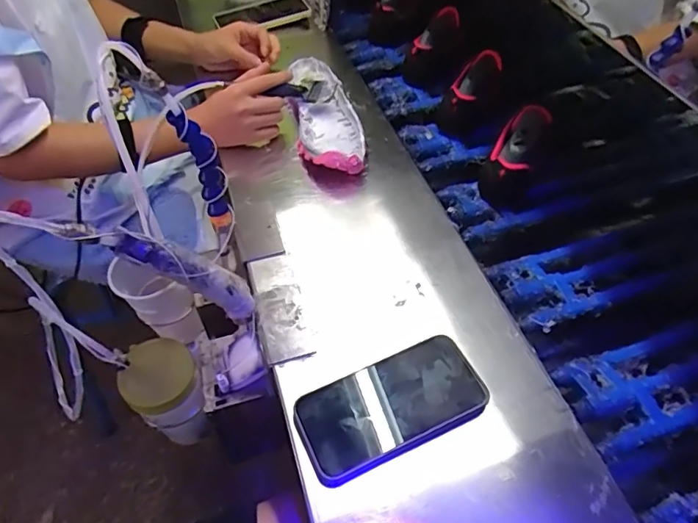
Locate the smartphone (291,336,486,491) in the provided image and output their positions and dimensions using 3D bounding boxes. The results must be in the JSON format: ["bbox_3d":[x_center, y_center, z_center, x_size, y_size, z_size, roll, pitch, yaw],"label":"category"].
[{"bbox_3d":[0.036,0.125,0.451,0.161,0.016,0.080,-23,53,-16],"label":"smartphone"}]

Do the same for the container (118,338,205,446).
[{"bbox_3d":[-0.191,0.145,0.553,0.071,0.118,0.074,-29,55,-20],"label":"container"}]

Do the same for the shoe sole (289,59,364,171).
[{"bbox_3d":[-0.037,-0.206,0.710,0.086,0.045,0.250,-11,51,-7],"label":"shoe sole"}]

